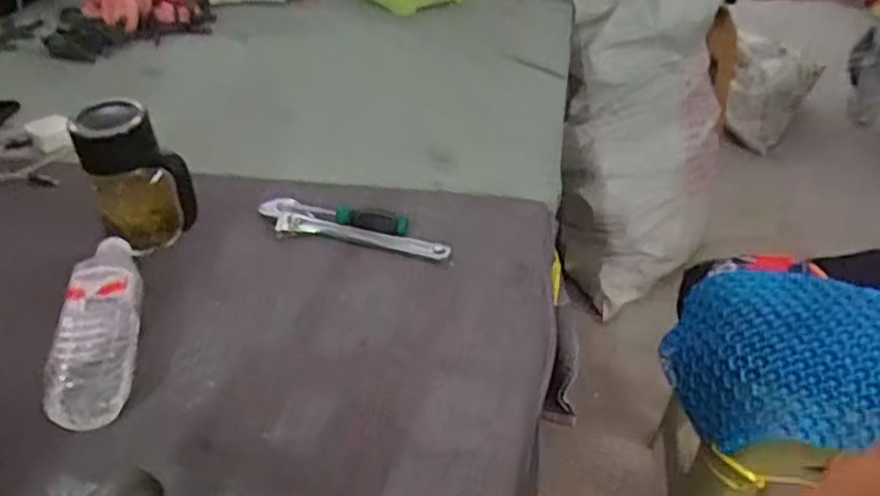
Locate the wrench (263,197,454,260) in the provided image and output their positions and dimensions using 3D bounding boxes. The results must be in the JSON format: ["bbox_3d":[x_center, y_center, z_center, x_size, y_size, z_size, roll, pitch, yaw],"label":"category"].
[{"bbox_3d":[-0.103,-0.020,0.774,0.227,0.015,0.040,13,39,20],"label":"wrench"}]

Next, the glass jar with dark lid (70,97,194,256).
[{"bbox_3d":[-0.327,-0.082,0.750,0.087,0.151,0.083,-2,37,1],"label":"glass jar with dark lid"}]

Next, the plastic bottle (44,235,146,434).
[{"bbox_3d":[-0.313,0.065,0.646,0.062,0.052,0.217,-8,37,-8],"label":"plastic bottle"}]

